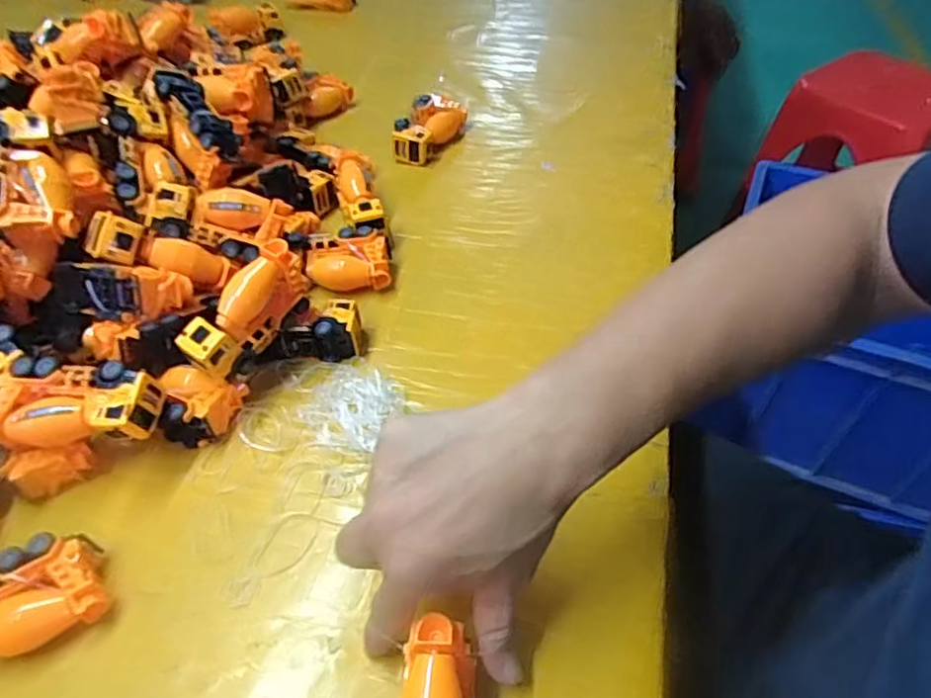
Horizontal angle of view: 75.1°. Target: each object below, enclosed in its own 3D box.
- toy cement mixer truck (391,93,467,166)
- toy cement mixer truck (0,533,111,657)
[{"bbox_3d":[-0.041,-0.254,0.701,0.063,0.040,0.100,11,50,12],"label":"toy cement mixer truck"},{"bbox_3d":[-0.269,0.154,0.354,0.105,0.039,0.055,-22,51,-17],"label":"toy cement mixer truck"}]

